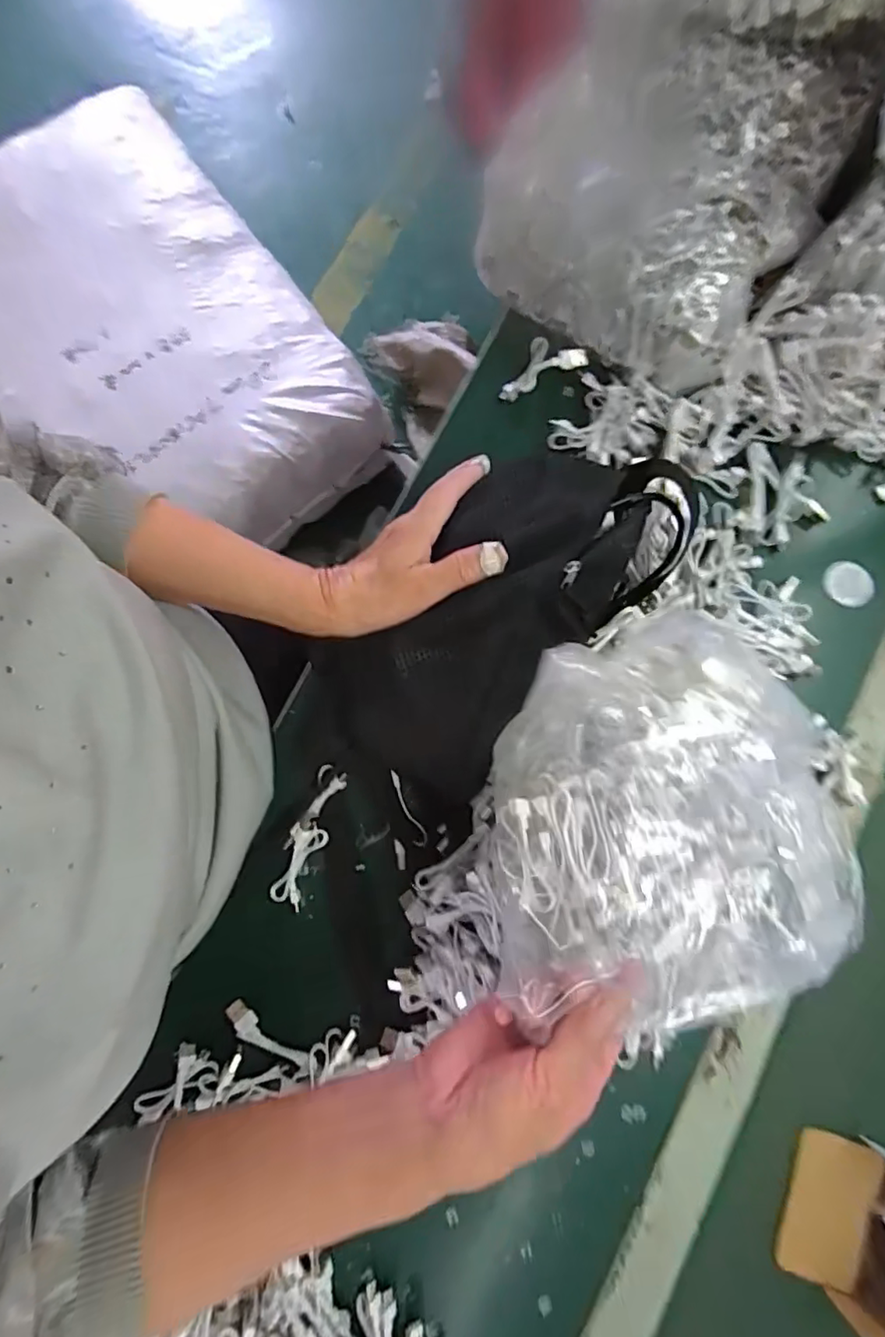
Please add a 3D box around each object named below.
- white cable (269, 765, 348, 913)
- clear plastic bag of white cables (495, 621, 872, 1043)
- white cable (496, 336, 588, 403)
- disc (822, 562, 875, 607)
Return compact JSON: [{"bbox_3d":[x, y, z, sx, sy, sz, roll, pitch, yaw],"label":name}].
[{"bbox_3d":[-0.102,0.129,0.434,0.027,0.012,0.107,22,81,5],"label":"white cable"},{"bbox_3d":[0.144,0.095,0.395,0.229,0.100,0.257,4,61,-8],"label":"clear plastic bag of white cables"},{"bbox_3d":[0.080,-0.257,0.482,0.079,0.014,0.039,-34,81,-5],"label":"white cable"},{"bbox_3d":[0.327,-0.068,0.458,0.042,0.004,0.036,9,80,3],"label":"disc"}]

